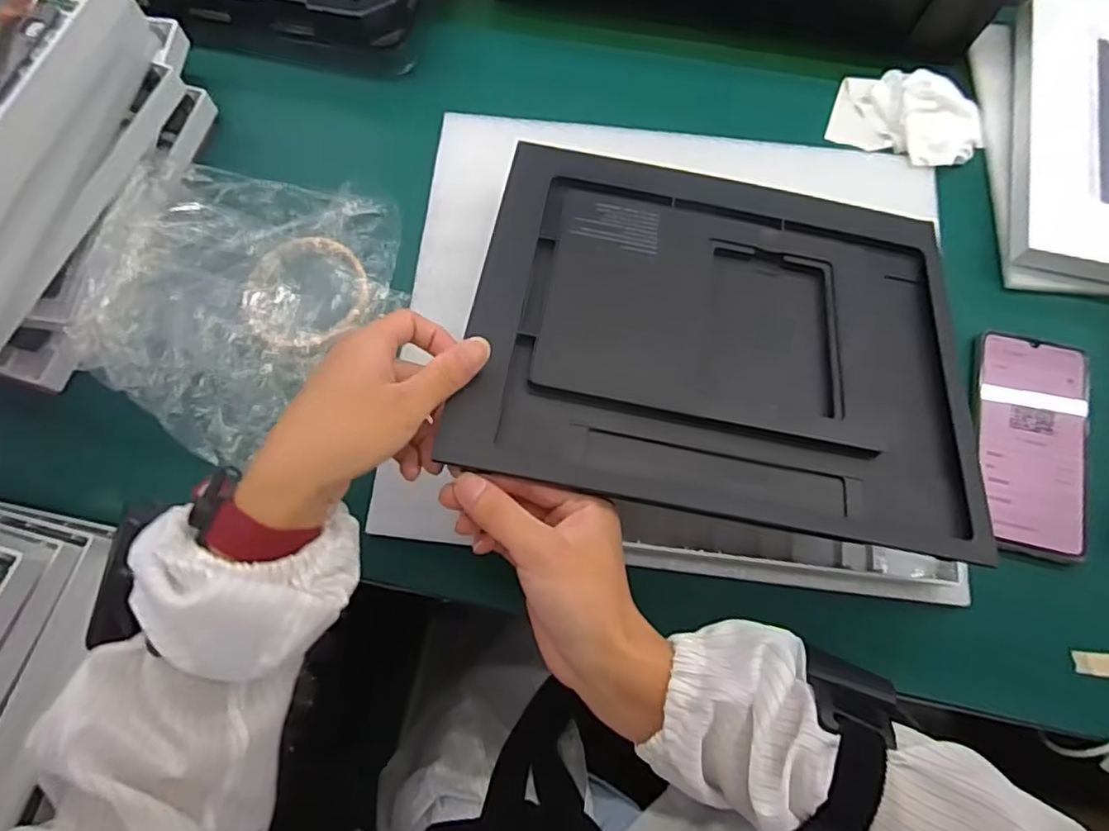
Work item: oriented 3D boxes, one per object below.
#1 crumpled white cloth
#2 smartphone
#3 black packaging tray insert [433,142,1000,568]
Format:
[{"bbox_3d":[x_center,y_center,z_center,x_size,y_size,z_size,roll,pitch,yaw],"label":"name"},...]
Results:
[{"bbox_3d":[0.283,-0.241,0.487,0.114,0.034,0.089,29,75,9],"label":"crumpled white cloth"},{"bbox_3d":[0.319,0.017,0.416,0.073,0.015,0.150,12,73,4],"label":"smartphone"},{"bbox_3d":[0.103,-0.055,0.377,0.291,0.013,0.243,11,64,-2],"label":"black packaging tray insert"}]

